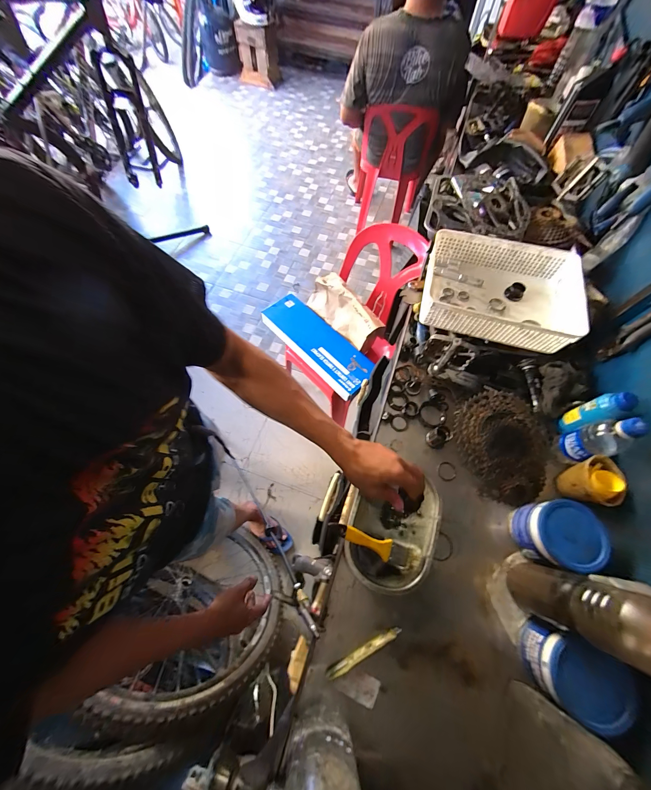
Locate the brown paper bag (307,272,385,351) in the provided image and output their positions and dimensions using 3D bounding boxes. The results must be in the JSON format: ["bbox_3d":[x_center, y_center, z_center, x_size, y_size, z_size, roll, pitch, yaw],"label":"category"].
[{"bbox_3d":[0.072,-0.324,1.128,0.120,0.136,0.323,-34,71,-16],"label":"brown paper bag"}]

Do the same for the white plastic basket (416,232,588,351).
[{"bbox_3d":[0.409,-0.239,0.681,0.336,0.089,0.246,15,66,5],"label":"white plastic basket"}]

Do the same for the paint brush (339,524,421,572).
[{"bbox_3d":[0.092,0.267,0.504,0.147,0.025,0.041,15,66,4],"label":"paint brush"}]

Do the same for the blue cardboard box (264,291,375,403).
[{"bbox_3d":[-0.036,-0.207,1.145,0.181,0.042,0.503,-42,73,-18],"label":"blue cardboard box"}]

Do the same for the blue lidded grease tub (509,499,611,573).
[{"bbox_3d":[0.390,0.237,0.496,0.094,0.098,0.103,6,66,0],"label":"blue lidded grease tub"}]

